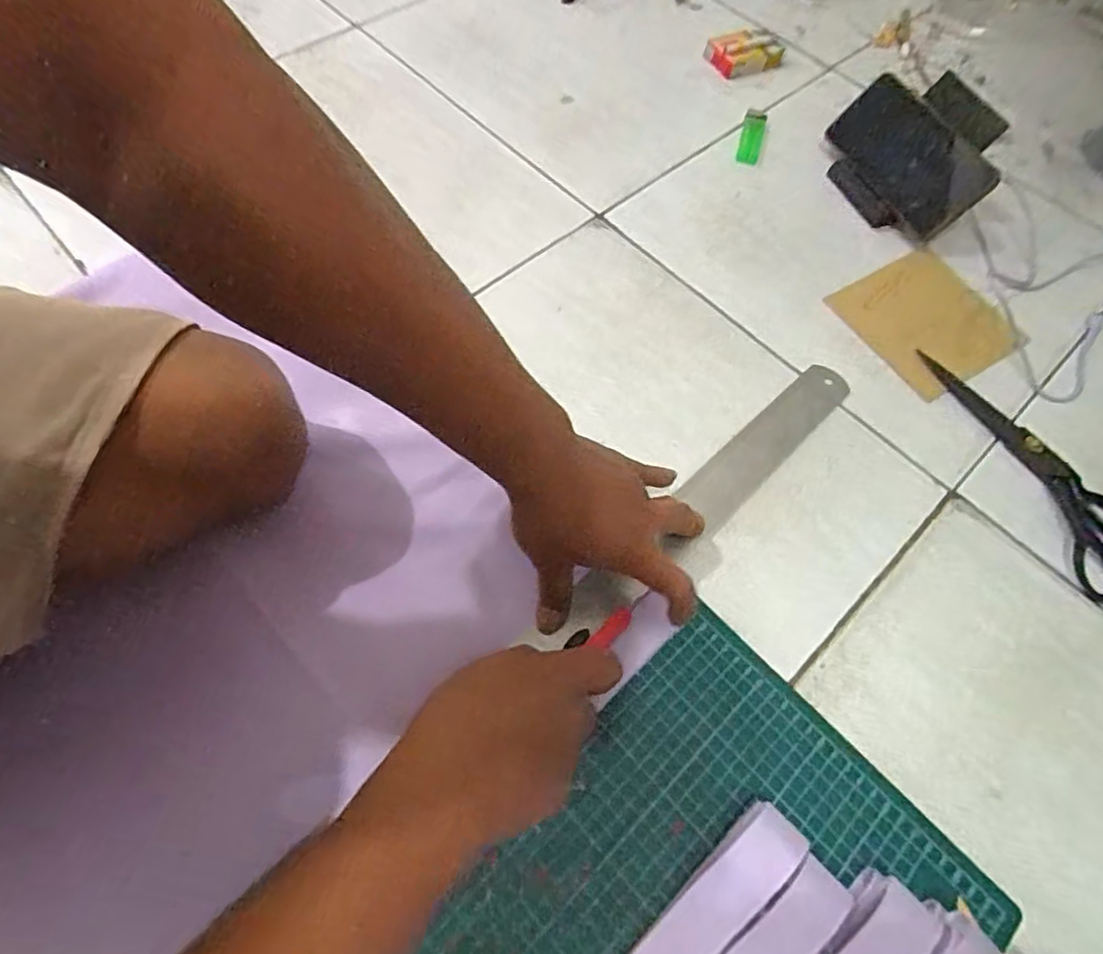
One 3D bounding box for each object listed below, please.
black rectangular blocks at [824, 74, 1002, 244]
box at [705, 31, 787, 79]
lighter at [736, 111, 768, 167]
[{"bbox_3d":[0.352,-0.318,0.617,0.009,0.079,0.161,-11,63,-46],"label":"black rectangular blocks"},{"bbox_3d":[0.222,-0.493,0.723,0.076,0.024,0.051,-18,65,-12],"label":"box"},{"bbox_3d":[0.214,-0.362,0.661,0.024,0.006,0.082,15,63,5],"label":"lighter"}]

